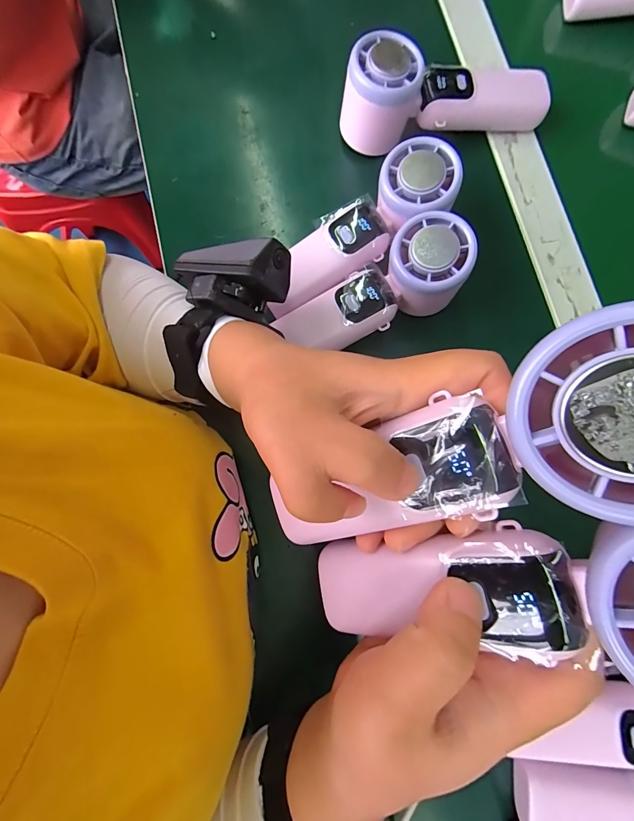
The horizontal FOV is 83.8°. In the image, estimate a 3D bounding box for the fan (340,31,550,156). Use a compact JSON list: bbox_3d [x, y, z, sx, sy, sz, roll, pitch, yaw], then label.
[{"bbox_3d":[0.100,-0.246,0.280,0.167,0.059,0.056,-6,80,-1],"label":"fan"}]

